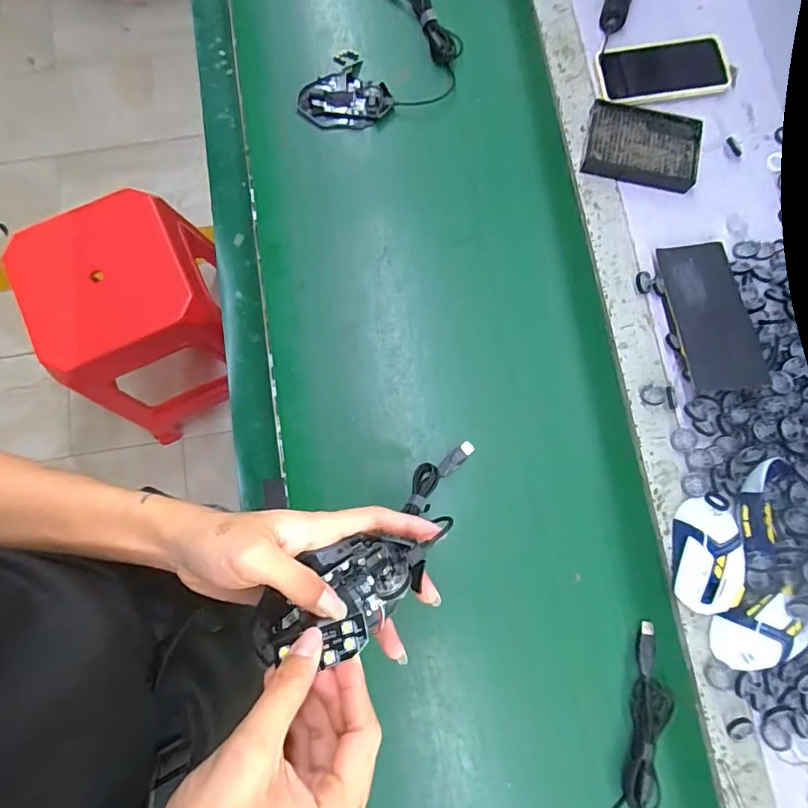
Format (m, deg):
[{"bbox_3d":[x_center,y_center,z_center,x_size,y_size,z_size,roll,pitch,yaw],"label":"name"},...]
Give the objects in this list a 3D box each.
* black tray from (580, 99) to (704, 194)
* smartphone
[{"bbox_3d":[0.299,-0.324,0.620,0.136,0.014,0.103,14,80,4],"label":"black tray"},{"bbox_3d":[0.336,-0.431,0.638,0.165,0.009,0.080,-9,80,0],"label":"smartphone"}]

